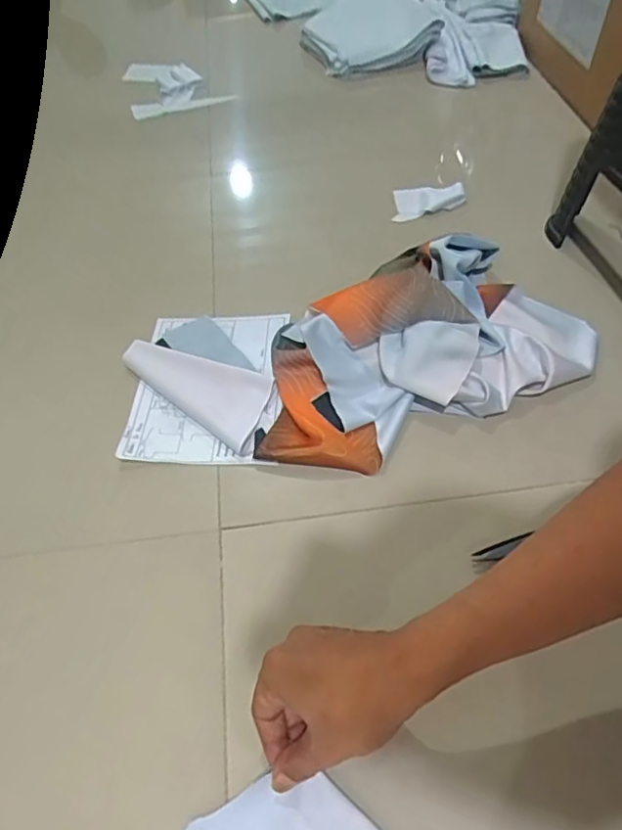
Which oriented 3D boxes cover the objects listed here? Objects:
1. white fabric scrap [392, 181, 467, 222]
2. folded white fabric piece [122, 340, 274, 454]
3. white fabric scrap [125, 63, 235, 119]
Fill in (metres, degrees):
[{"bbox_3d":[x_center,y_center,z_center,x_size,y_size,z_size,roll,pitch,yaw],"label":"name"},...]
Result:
[{"bbox_3d":[0.168,-0.298,0.808,0.101,0.023,0.058,-4,54,0],"label":"white fabric scrap"},{"bbox_3d":[-0.120,-0.040,0.630,0.180,0.015,0.083,34,62,24],"label":"folded white fabric piece"},{"bbox_3d":[-0.246,-0.613,1.065,0.190,0.045,0.165,-15,55,-8],"label":"white fabric scrap"}]

